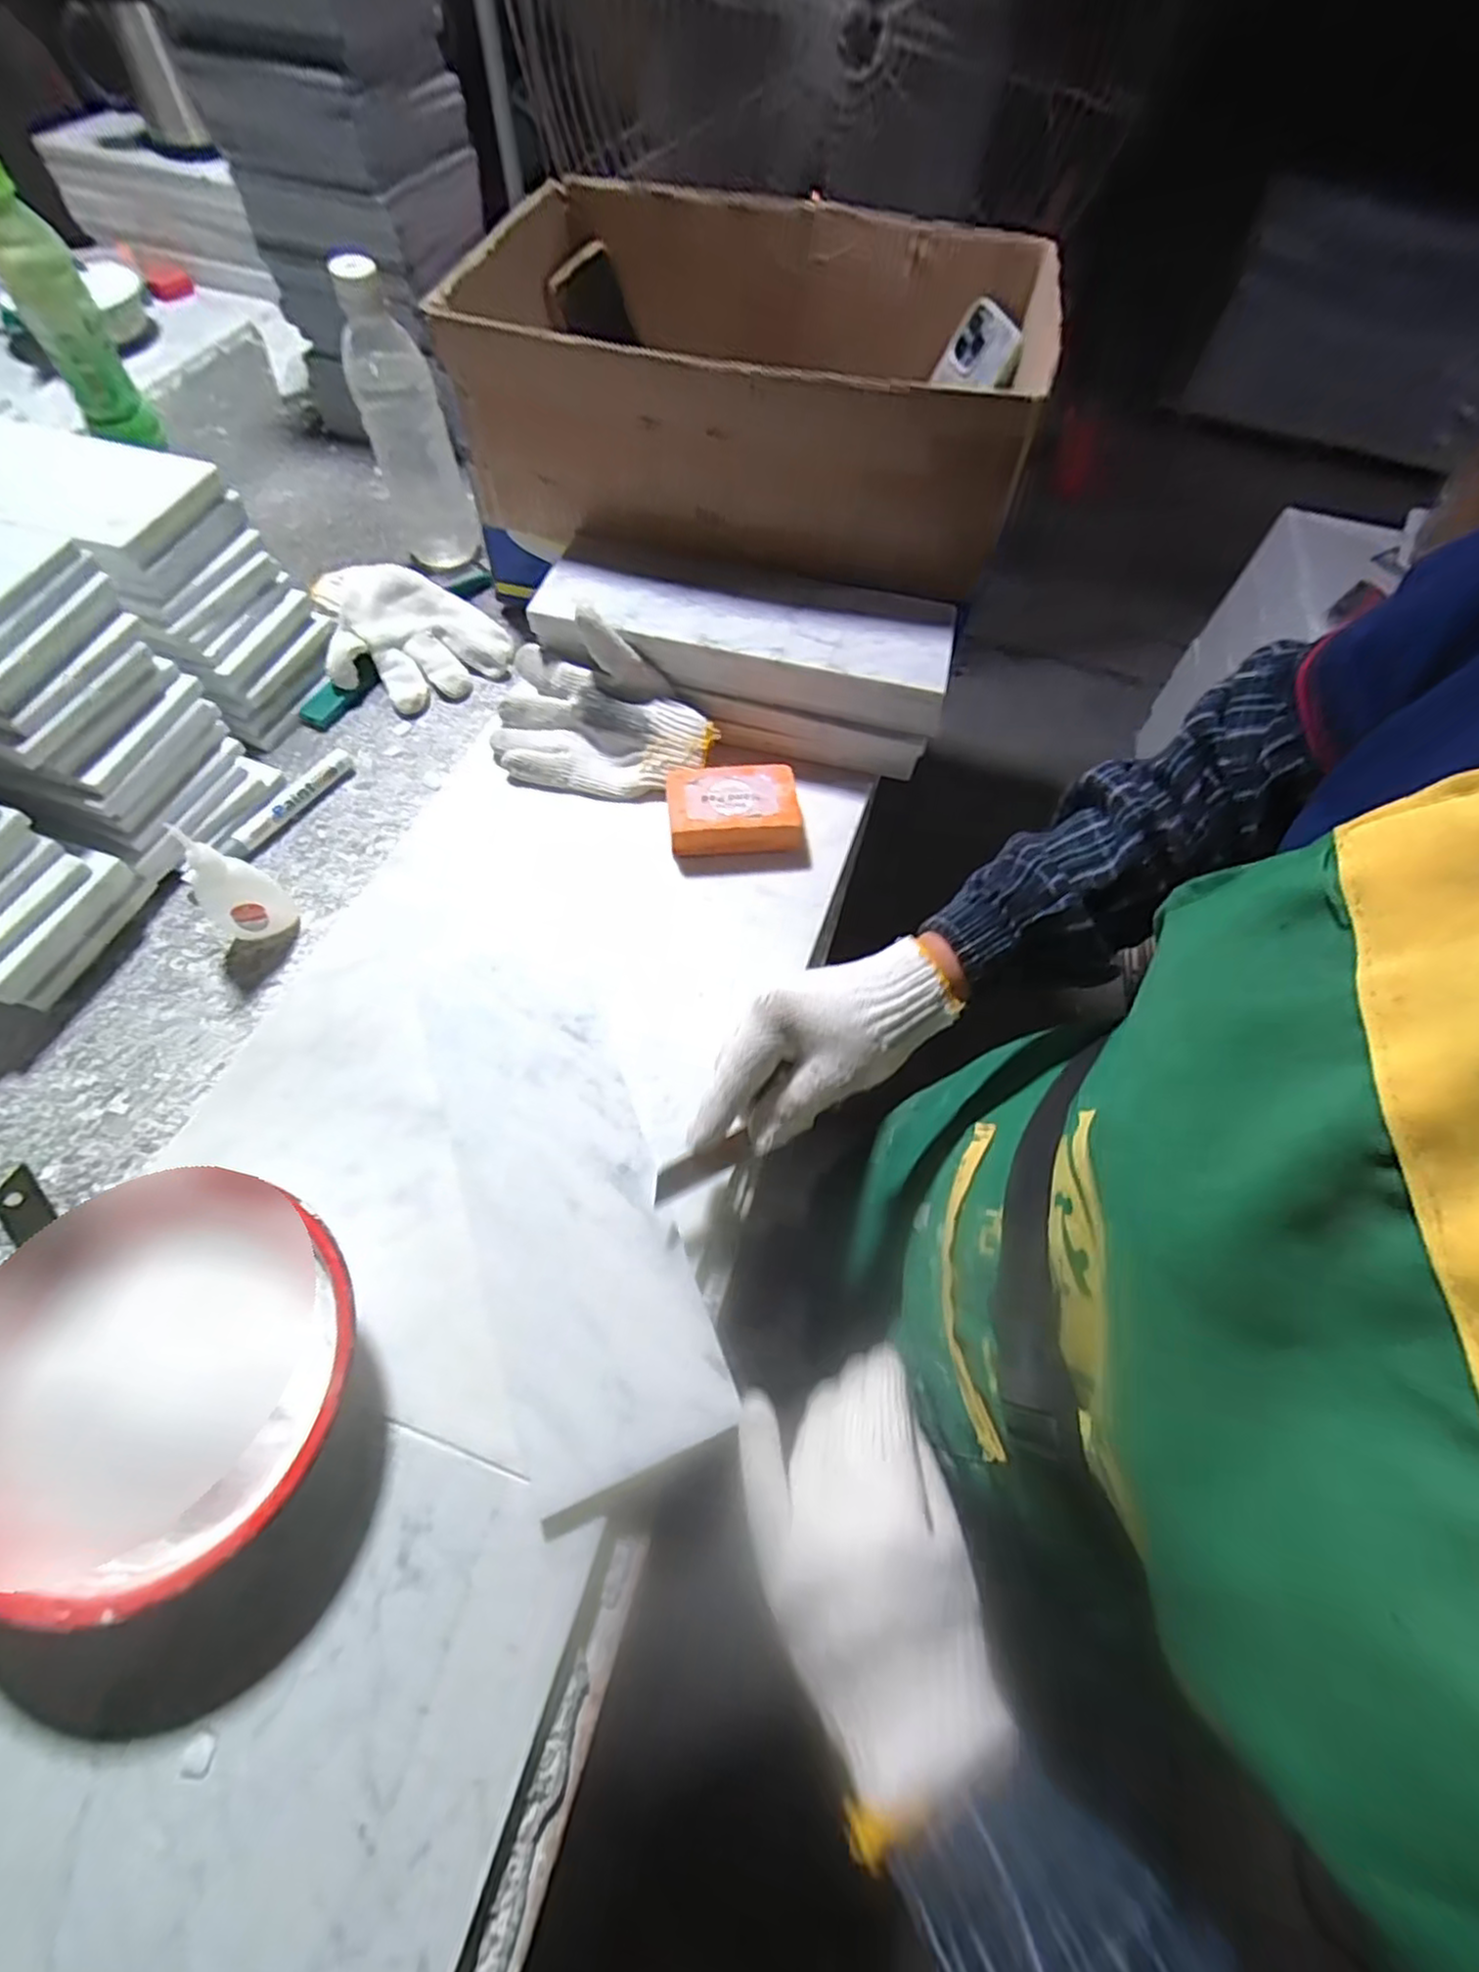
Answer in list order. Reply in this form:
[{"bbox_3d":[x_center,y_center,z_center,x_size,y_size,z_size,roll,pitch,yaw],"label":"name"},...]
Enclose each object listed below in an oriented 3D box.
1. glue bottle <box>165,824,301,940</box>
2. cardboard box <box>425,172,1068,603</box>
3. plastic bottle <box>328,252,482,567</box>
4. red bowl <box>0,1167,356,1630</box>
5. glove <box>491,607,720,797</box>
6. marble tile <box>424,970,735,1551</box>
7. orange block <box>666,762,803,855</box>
[{"bbox_3d":[-0.322,-0.064,0.444,0.045,0.086,0.026,-36,68,-18],"label":"glue bottle"},{"bbox_3d":[0.021,-0.503,0.576,0.413,0.125,0.332,13,63,5],"label":"cardboard box"},{"bbox_3d":[-0.274,-0.456,0.588,0.062,0.192,0.076,-20,64,-10],"label":"plastic bottle"},{"bbox_3d":[-0.255,0.173,0.322,0.159,0.074,0.150,0,62,0],"label":"red bowl"},{"bbox_3d":[-0.107,-0.201,0.524,0.172,0.074,0.093,15,63,8],"label":"glove"},{"bbox_3d":[-0.097,0.110,0.394,0.102,0.011,0.286,-20,65,-10],"label":"marble tile"},{"bbox_3d":[-0.004,-0.128,0.521,0.092,0.032,0.062,-4,62,-2],"label":"orange block"}]

